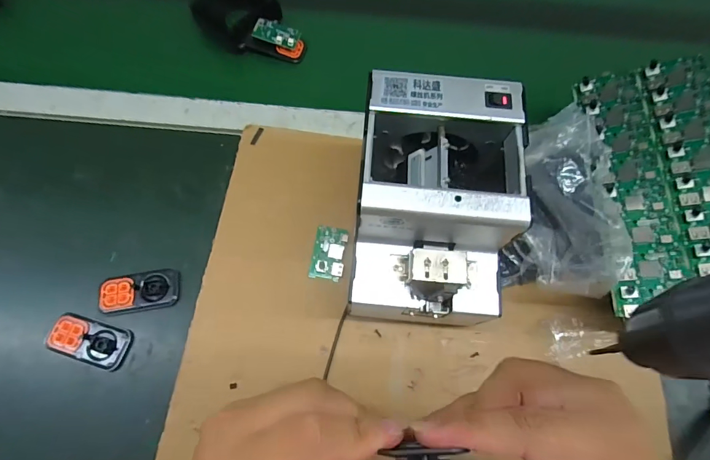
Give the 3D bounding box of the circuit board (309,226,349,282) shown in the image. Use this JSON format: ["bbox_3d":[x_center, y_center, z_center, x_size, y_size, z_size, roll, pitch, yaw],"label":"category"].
[{"bbox_3d":[-0.026,0.023,0.405,0.033,0.009,0.054,9,70,1],"label":"circuit board"}]

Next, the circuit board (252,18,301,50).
[{"bbox_3d":[-0.099,-0.252,0.506,0.055,0.009,0.036,15,65,-3],"label":"circuit board"}]

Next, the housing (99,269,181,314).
[{"bbox_3d":[-0.214,0.060,0.393,0.075,0.004,0.039,-8,70,-5],"label":"housing"}]

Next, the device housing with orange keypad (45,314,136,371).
[{"bbox_3d":[-0.252,0.106,0.376,0.075,0.006,0.038,15,70,3],"label":"device housing with orange keypad"}]

